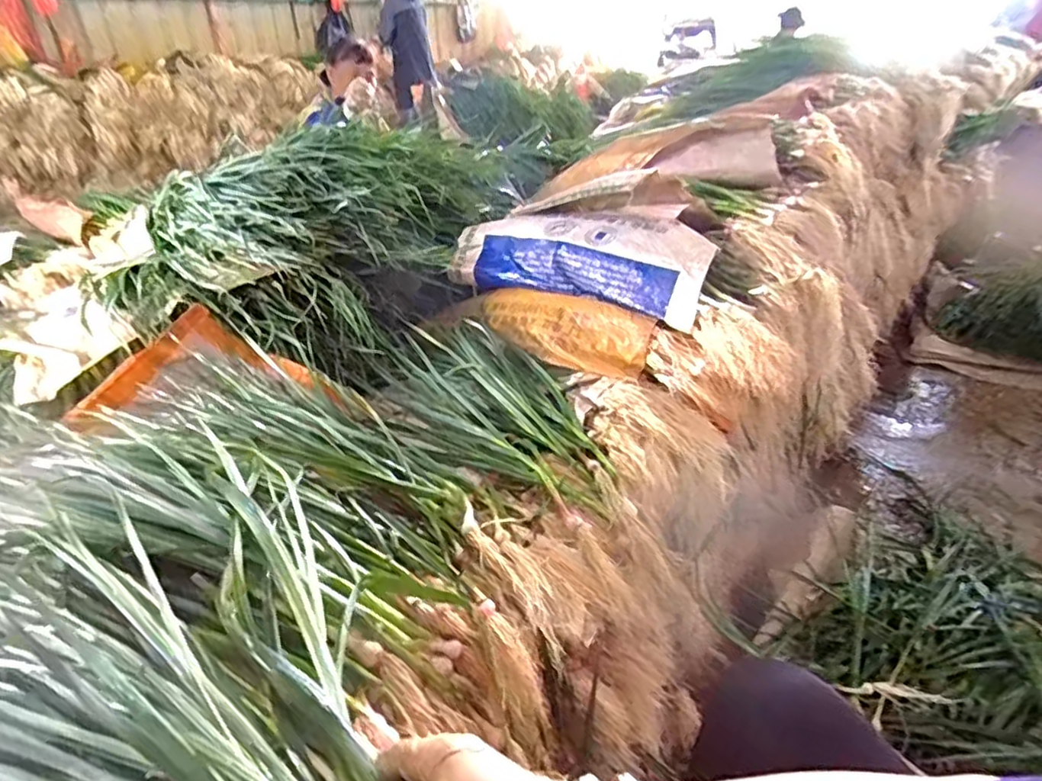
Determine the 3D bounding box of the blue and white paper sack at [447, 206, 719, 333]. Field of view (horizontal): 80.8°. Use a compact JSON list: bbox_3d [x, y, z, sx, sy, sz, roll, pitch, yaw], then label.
[{"bbox_3d":[0.092,-0.262,1.118,0.512,0.051,0.205,14,71,31],"label":"blue and white paper sack"}]

